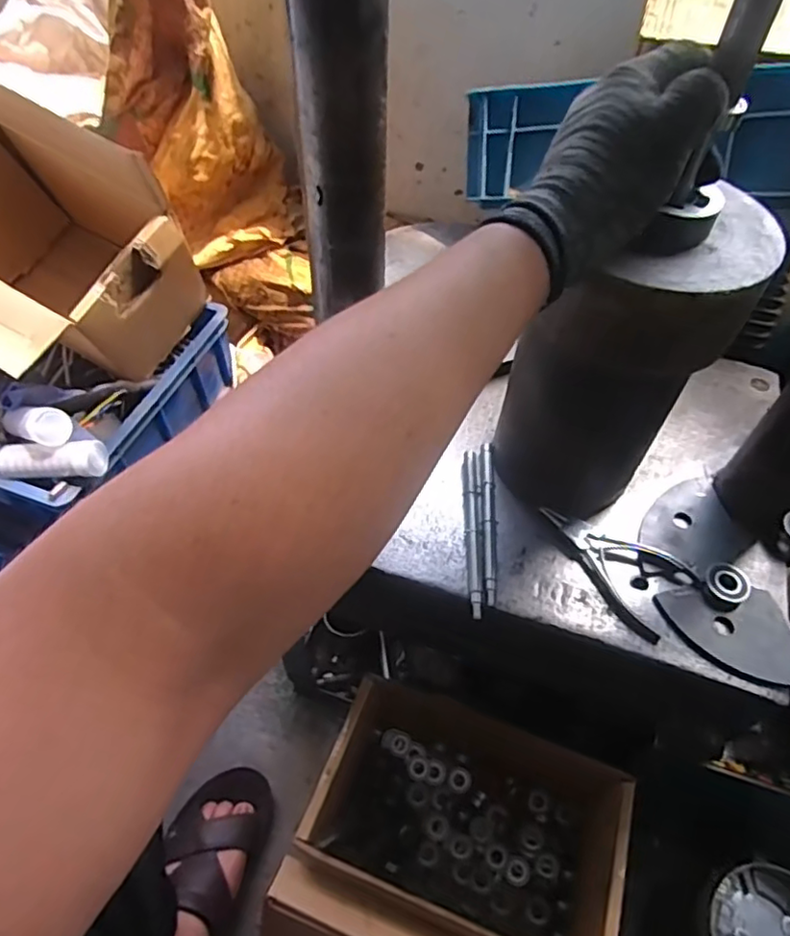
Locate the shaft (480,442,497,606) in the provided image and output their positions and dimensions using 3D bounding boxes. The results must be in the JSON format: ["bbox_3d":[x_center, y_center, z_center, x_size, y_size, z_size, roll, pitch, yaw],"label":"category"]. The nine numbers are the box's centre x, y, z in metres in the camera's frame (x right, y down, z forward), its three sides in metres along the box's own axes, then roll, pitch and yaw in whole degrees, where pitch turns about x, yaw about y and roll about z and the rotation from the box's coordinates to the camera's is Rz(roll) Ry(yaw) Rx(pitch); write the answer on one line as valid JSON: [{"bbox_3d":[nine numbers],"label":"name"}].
[{"bbox_3d":[0.083,0.043,0.540,0.011,0.007,0.161,4,53,1],"label":"shaft"}]

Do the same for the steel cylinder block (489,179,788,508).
[{"bbox_3d":[0.161,-0.072,0.475,0.141,0.243,0.119,17,54,11],"label":"steel cylinder block"}]

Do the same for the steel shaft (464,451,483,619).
[{"bbox_3d":[0.068,0.053,0.532,0.013,0.006,0.162,3,53,0],"label":"steel shaft"}]

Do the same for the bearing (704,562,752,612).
[{"bbox_3d":[0.271,0.096,0.501,0.038,0.015,0.033,-33,60,-24],"label":"bearing"}]

